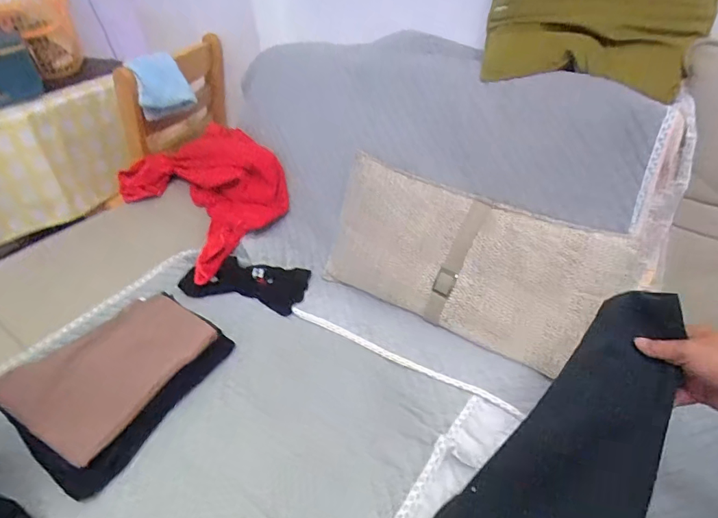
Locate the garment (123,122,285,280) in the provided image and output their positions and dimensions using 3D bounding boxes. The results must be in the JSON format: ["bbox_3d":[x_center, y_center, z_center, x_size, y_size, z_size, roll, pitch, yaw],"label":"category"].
[{"bbox_3d":[-0.409,-0.175,1.231,0.385,0.207,0.320,25,47,35],"label":"garment"}]

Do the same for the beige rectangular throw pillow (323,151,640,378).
[{"bbox_3d":[0.208,0.004,0.964,0.601,0.283,0.067,23,6,25],"label":"beige rectangular throw pillow"}]

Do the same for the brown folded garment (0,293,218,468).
[{"bbox_3d":[-0.444,0.183,0.842,0.229,0.067,0.321,20,43,30],"label":"brown folded garment"}]

